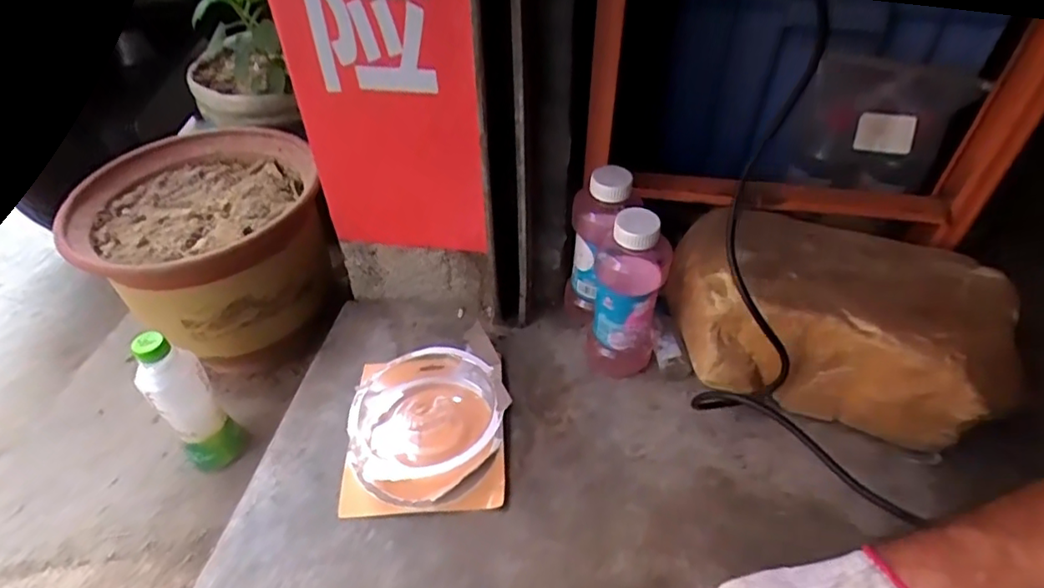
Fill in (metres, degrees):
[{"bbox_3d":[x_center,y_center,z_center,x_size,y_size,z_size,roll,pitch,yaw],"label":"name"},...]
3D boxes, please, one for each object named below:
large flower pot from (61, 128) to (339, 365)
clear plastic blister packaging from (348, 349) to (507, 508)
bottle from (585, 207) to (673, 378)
[{"bbox_3d":[-0.384,-0.047,0.787,0.254,0.207,0.259,0,45,0],"label":"large flower pot"},{"bbox_3d":[-0.091,0.122,0.603,0.148,0.042,0.162,-1,45,2],"label":"clear plastic blister packaging"},{"bbox_3d":[0.106,0.001,0.615,0.070,0.186,0.057,11,46,14],"label":"bottle"}]

